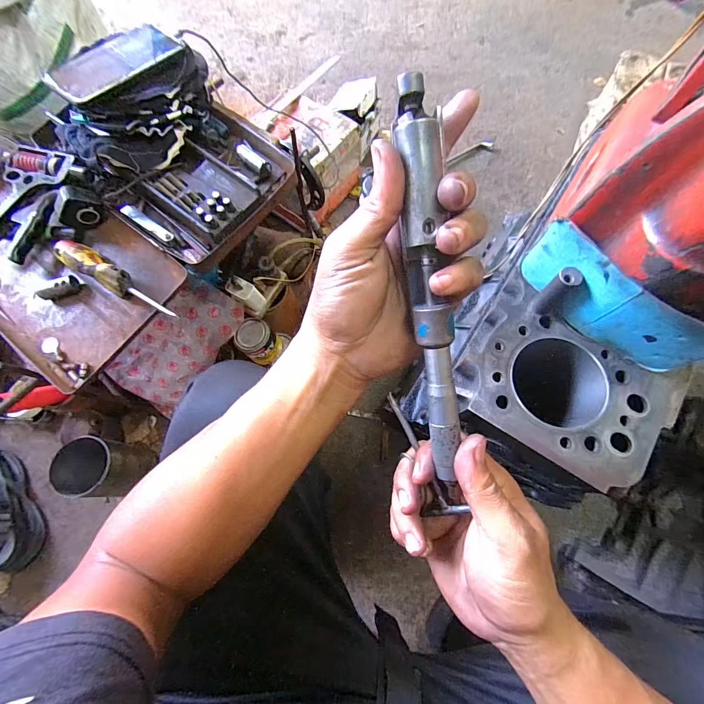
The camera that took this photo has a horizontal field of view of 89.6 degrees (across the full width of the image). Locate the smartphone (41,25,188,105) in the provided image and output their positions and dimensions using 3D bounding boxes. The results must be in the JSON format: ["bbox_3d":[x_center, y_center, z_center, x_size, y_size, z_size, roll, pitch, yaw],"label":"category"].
[{"bbox_3d":[-0.305,-0.374,0.455,0.094,0.011,0.166,36,70,13],"label":"smartphone"}]

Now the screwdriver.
[{"bbox_3d":[-0.293,-0.088,0.444,0.184,0.030,0.031,30,75,10],"label":"screwdriver"}]

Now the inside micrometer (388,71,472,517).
[{"bbox_3d":[0.045,-0.012,0.197,0.023,0.024,0.244,-10,108,-2],"label":"inside micrometer"}]

